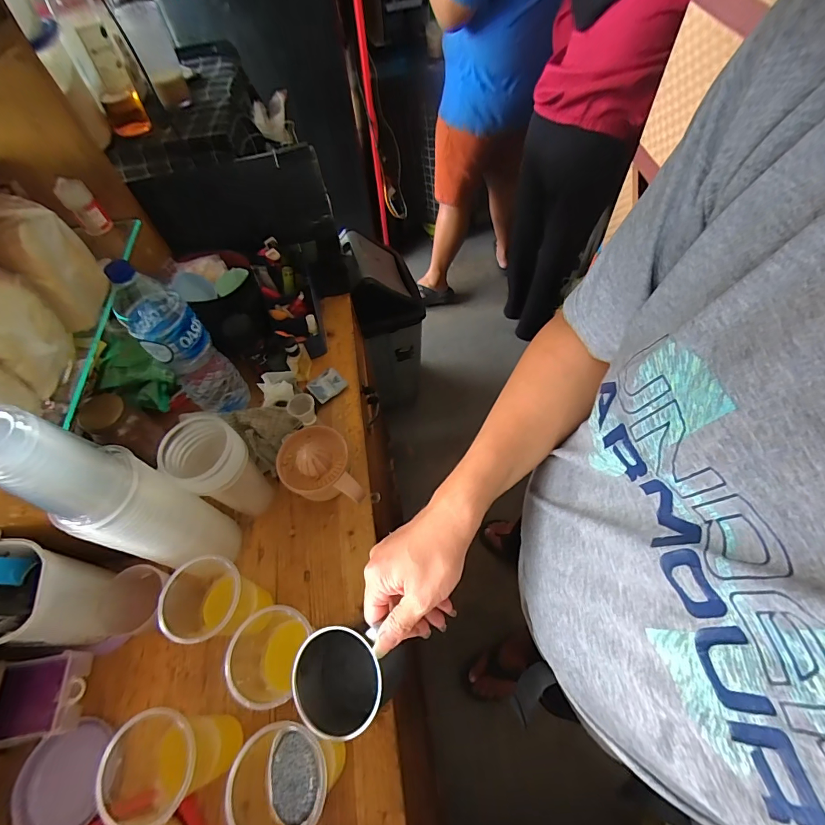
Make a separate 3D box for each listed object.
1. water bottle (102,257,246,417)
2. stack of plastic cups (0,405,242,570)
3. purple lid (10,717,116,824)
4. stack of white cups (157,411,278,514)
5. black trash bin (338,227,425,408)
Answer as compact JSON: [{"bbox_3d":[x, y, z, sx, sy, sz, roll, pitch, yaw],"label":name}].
[{"bbox_3d":[-0.353,-0.092,0.655,0.090,0.314,0.073,-38,63,-19],"label":"water bottle"},{"bbox_3d":[-0.314,0.100,0.461,0.094,0.337,0.080,-36,63,-18],"label":"stack of plastic cups"},{"bbox_3d":[-0.429,0.447,0.501,0.101,0.012,0.110,-2,58,3],"label":"purple lid"},{"bbox_3d":[-0.259,0.089,0.577,0.076,0.184,0.084,29,64,20],"label":"stack of white cups"},{"bbox_3d":[-0.084,-0.316,1.425,0.214,0.535,0.336,-14,58,-5],"label":"black trash bin"}]

